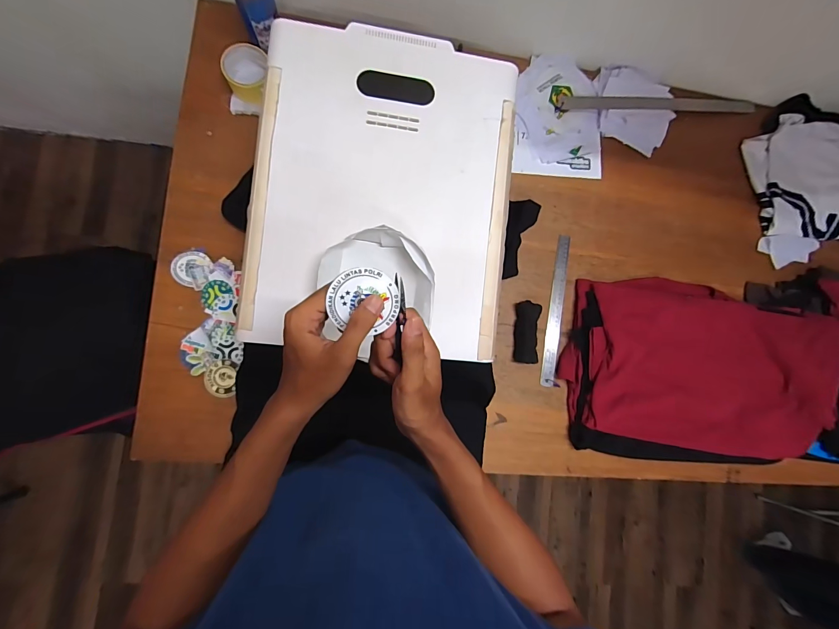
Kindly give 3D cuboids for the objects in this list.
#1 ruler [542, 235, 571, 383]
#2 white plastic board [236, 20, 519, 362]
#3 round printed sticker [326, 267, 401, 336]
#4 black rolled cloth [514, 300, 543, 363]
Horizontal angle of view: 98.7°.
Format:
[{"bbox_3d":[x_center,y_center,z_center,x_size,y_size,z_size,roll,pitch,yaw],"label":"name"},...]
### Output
[{"bbox_3d":[0.291,-0.011,0.765,0.032,0.009,0.319,8,86,-1],"label":"ruler"},{"bbox_3d":[-0.052,-0.196,0.570,0.397,0.028,0.496,6,86,-7],"label":"white plastic board"},{"bbox_3d":[-0.050,-0.013,0.335,0.063,0.004,0.060,-4,108,-11],"label":"round printed sticker"},{"bbox_3d":[0.222,0.037,0.743,0.044,0.027,0.123,4,87,-7],"label":"black rolled cloth"}]

